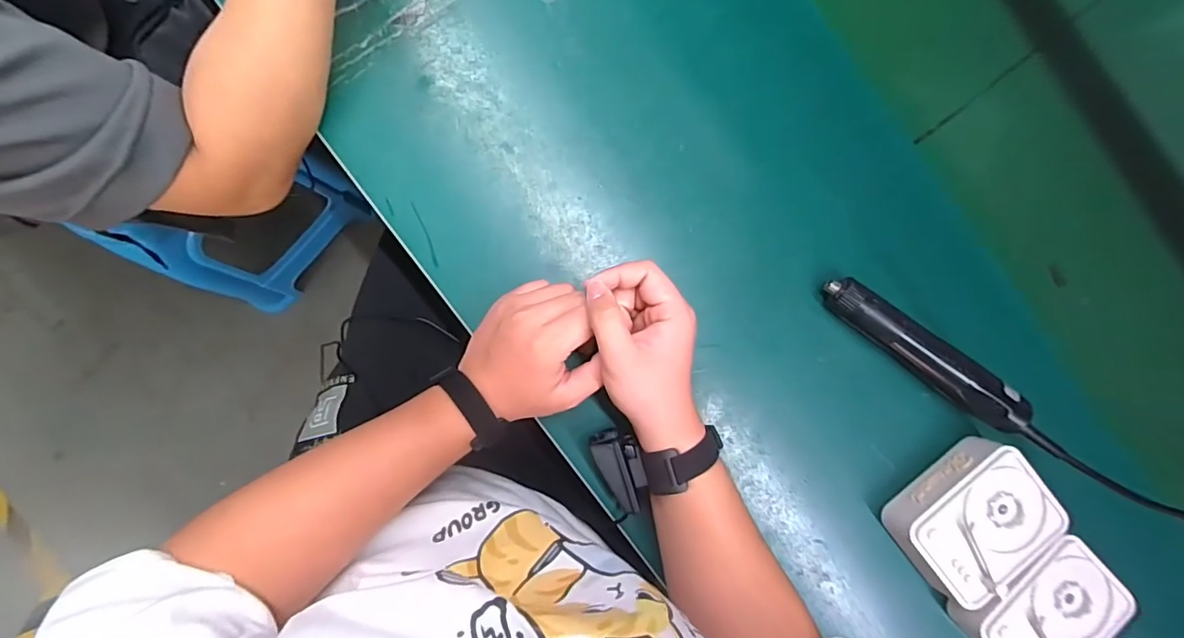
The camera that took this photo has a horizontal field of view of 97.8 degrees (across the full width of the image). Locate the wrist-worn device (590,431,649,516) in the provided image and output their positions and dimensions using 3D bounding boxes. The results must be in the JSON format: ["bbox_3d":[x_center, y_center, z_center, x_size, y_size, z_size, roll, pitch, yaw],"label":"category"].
[{"bbox_3d":[0.026,0.130,0.437,0.034,0.023,0.072,-21,91,-6],"label":"wrist-worn device"}]

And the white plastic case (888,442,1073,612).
[{"bbox_3d":[0.342,0.181,0.463,0.122,0.046,0.097,-39,93,-6],"label":"white plastic case"}]

